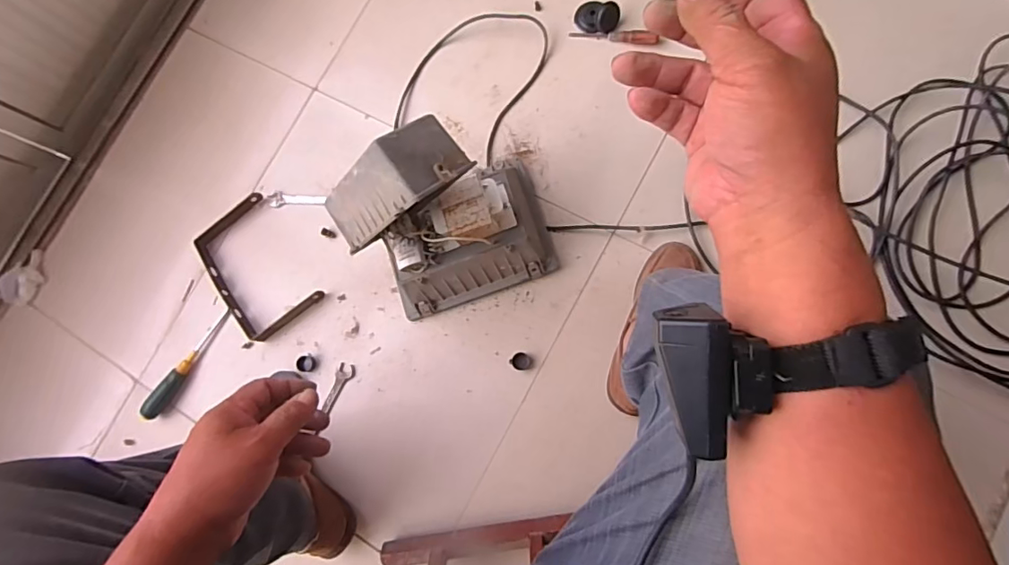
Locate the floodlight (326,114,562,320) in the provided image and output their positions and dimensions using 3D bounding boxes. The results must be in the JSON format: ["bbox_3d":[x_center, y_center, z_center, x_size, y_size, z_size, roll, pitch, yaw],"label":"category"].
[{"bbox_3d":[-0.082,-0.087,0.691,0.263,0.293,0.190,-22,78,4],"label":"floodlight"}]

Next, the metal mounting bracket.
[{"bbox_3d":[-0.424,-0.023,0.862,0.153,0.026,0.224,-36,81,2],"label":"metal mounting bracket"}]

